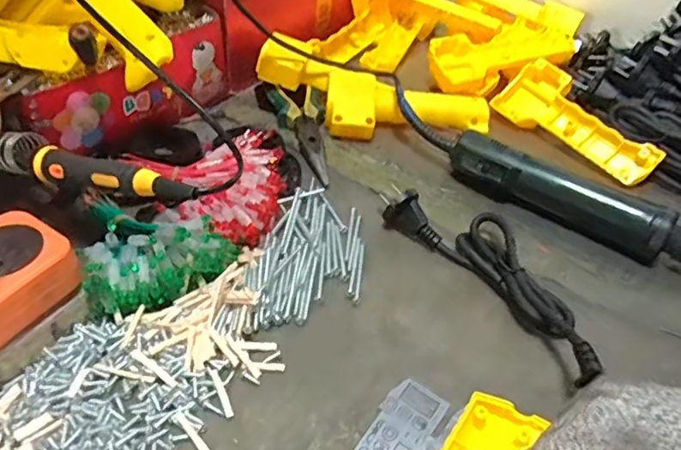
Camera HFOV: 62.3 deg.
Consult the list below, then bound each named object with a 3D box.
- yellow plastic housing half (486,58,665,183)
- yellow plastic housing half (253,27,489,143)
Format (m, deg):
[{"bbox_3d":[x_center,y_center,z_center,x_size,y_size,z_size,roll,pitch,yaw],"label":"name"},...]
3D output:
[{"bbox_3d":[0.230,-0.105,0.550,0.050,0.046,0.166,-33,56,-33],"label":"yellow plastic housing half"},{"bbox_3d":[0.031,-0.132,0.563,0.238,0.051,0.095,14,45,8],"label":"yellow plastic housing half"}]

